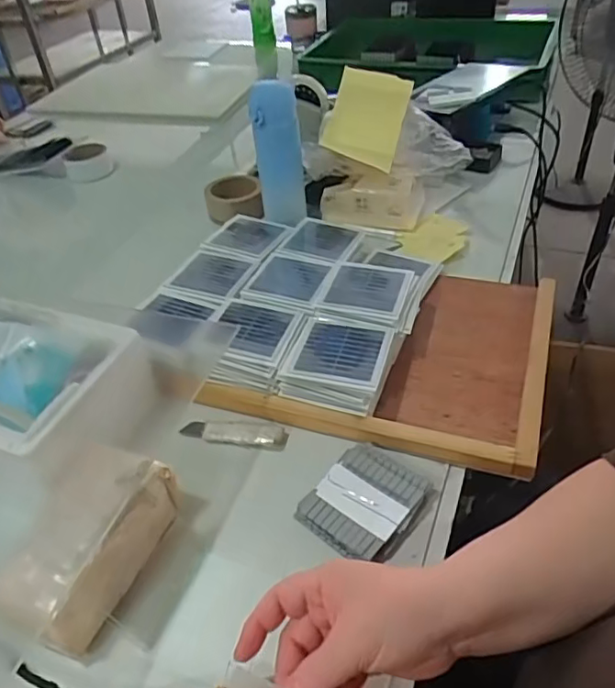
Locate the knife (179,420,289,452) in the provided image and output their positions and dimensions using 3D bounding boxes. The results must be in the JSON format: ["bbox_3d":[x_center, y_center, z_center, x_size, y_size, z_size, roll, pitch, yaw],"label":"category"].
[{"bbox_3d":[-0.076,0.090,0.590,0.110,0.012,0.030,6,43,13],"label":"knife"}]

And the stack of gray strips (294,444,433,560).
[{"bbox_3d":[0.053,0.140,0.509,0.084,0.029,0.098,29,52,32],"label":"stack of gray strips"}]

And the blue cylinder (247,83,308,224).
[{"bbox_3d":[-0.042,-0.275,0.859,0.068,0.210,0.057,-3,42,3],"label":"blue cylinder"}]

